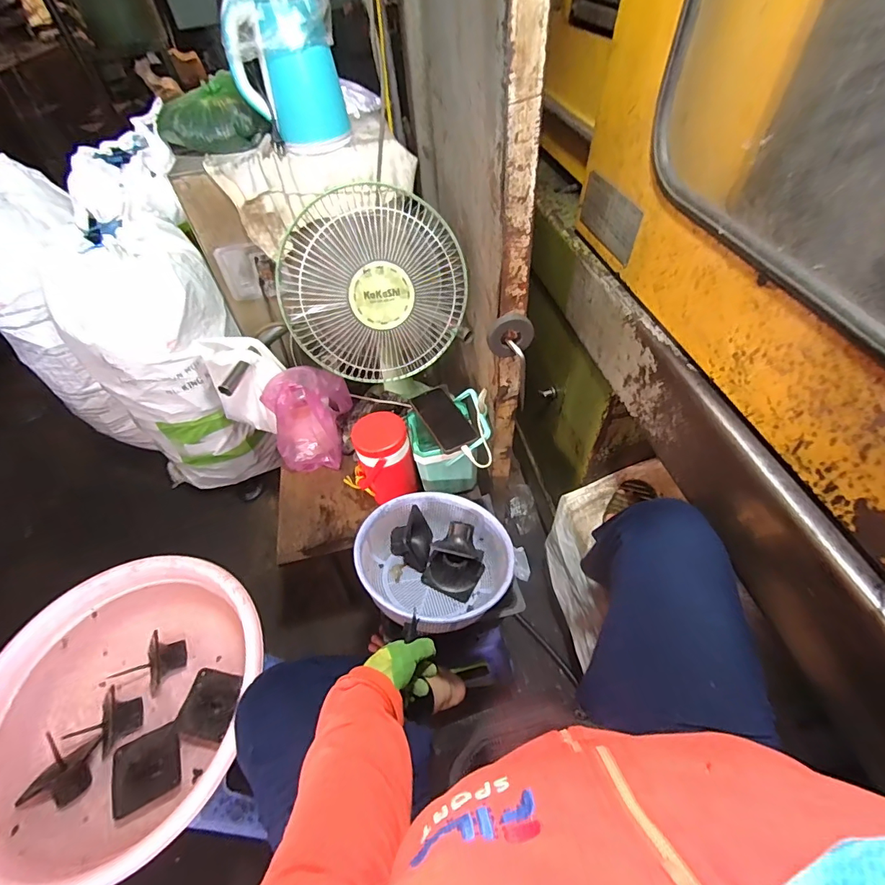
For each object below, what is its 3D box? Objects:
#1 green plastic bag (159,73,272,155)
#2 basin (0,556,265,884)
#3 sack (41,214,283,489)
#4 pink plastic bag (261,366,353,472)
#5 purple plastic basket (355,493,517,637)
[{"bbox_3d":[-0.510,-0.709,0.965,0.189,0.093,0.206,-33,55,-21],"label":"green plastic bag"},{"bbox_3d":[-0.481,0.395,0.683,0.403,0.117,0.407,-3,50,3],"label":"basin"},{"bbox_3d":[-0.695,-0.158,1.202,0.392,0.750,0.347,-26,53,-16],"label":"sack"},{"bbox_3d":[-0.301,-0.063,0.985,0.146,0.211,0.166,10,52,13],"label":"pink plastic bag"},{"bbox_3d":[-0.017,0.209,0.769,0.263,0.095,0.263,7,37,-5],"label":"purple plastic basket"}]

